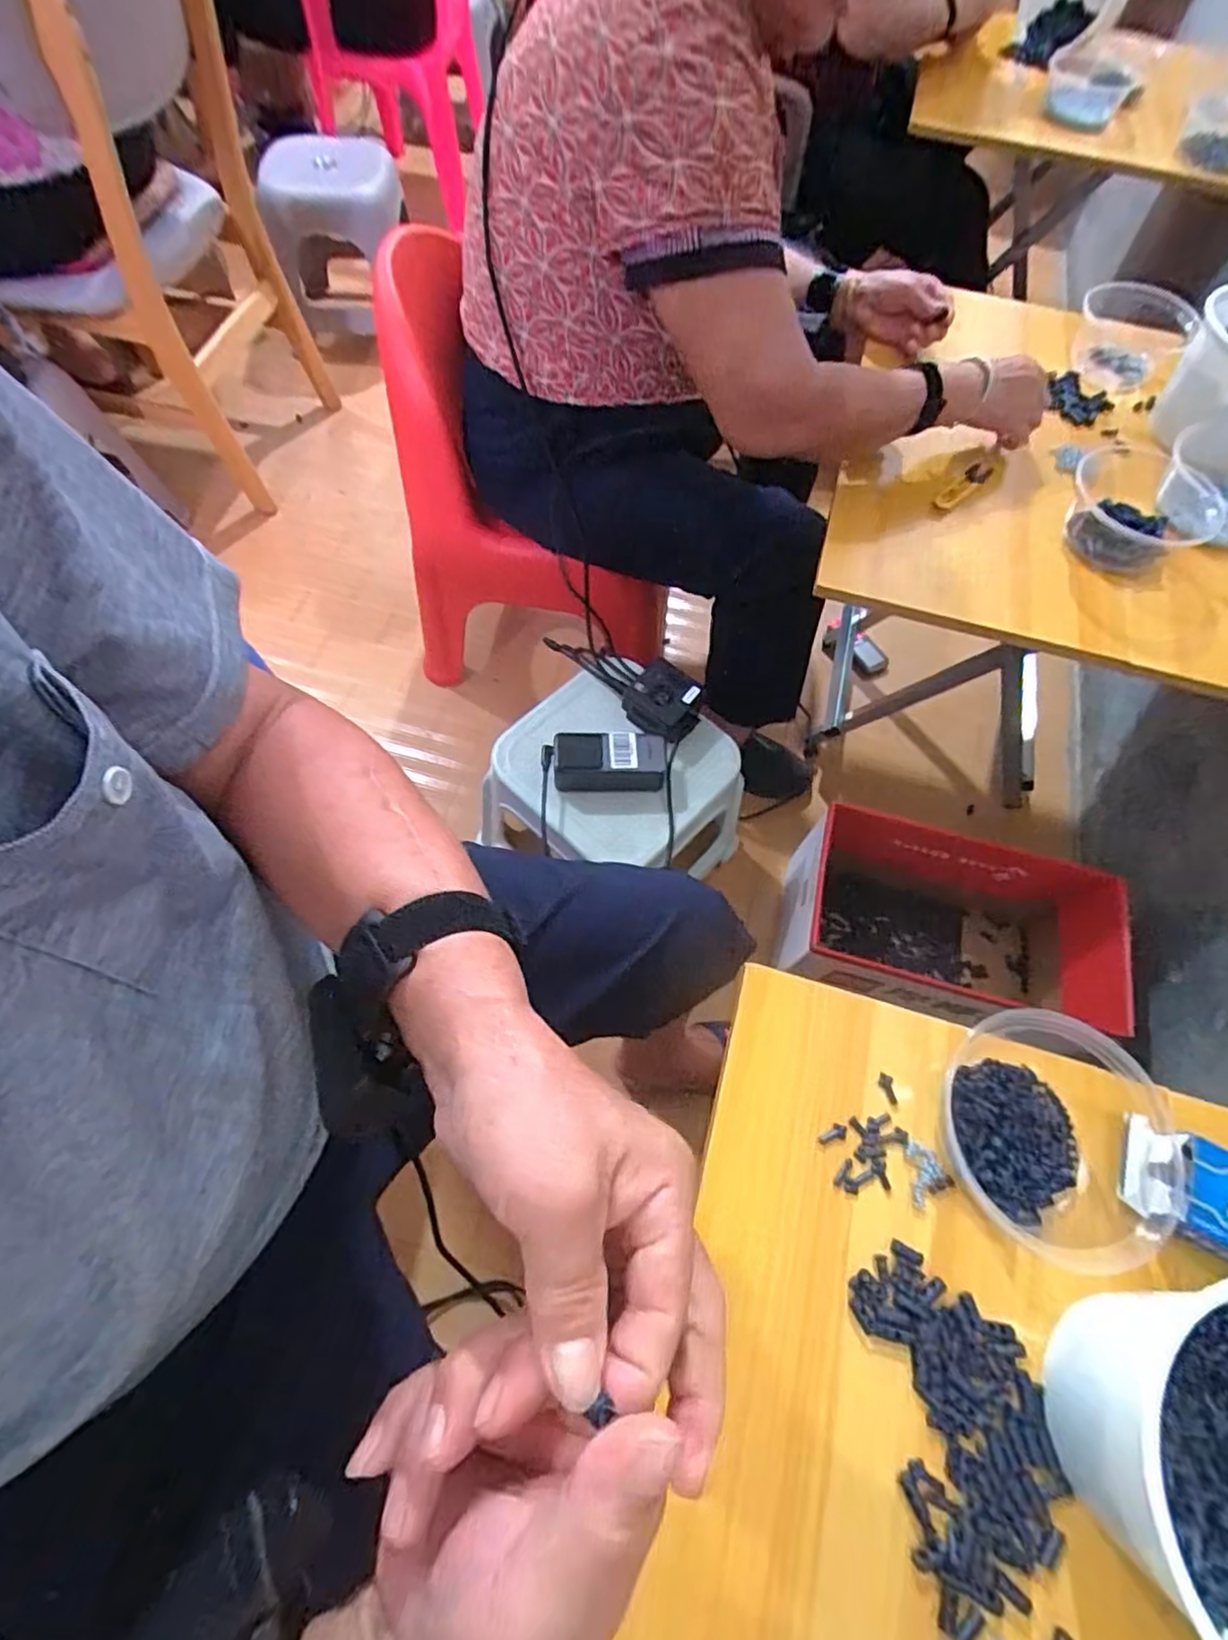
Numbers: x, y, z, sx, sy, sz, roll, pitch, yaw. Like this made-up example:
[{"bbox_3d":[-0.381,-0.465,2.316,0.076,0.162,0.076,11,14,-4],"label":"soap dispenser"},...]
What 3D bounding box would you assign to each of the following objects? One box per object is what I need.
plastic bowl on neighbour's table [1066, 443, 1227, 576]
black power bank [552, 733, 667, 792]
[{"bbox_3d":[0.532,-0.324,0.680,0.130,0.060,0.142,40,70,15],"label":"plastic bowl on neighbour's table"},{"bbox_3d":[-0.006,-0.068,0.806,0.130,0.054,0.056,1,65,-2],"label":"black power bank"}]

